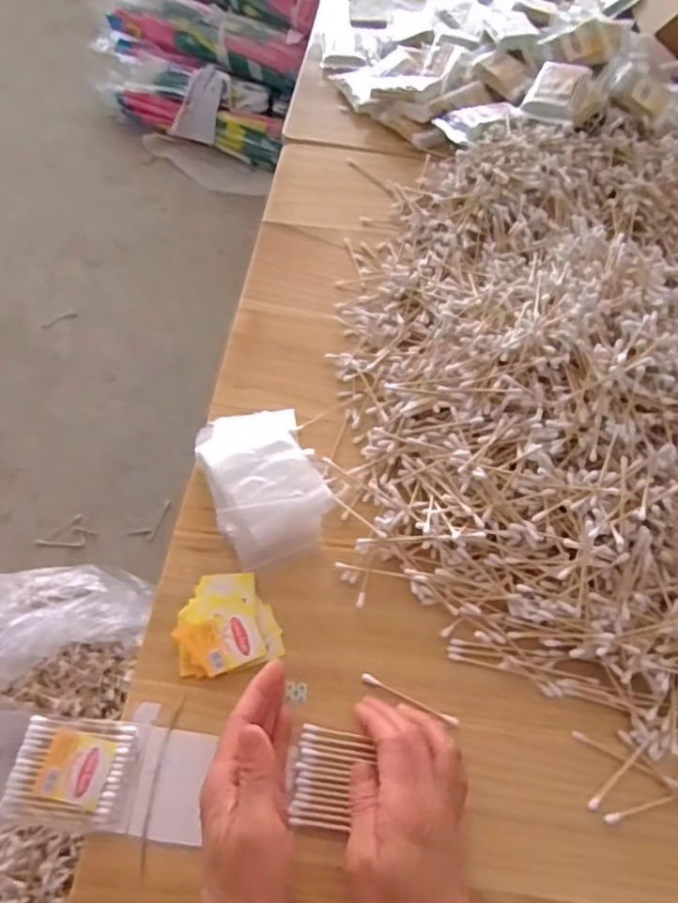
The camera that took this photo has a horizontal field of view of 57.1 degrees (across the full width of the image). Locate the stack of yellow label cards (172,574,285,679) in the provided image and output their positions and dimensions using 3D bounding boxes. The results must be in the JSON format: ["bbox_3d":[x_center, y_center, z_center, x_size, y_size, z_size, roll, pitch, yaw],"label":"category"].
[{"bbox_3d":[-0.081,0.120,0.442,0.069,0.013,0.067,-14,61,-12],"label":"stack of yellow label cards"}]

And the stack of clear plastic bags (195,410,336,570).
[{"bbox_3d":[-0.057,0.023,0.485,0.089,0.032,0.123,-18,62,-10],"label":"stack of clear plastic bags"}]

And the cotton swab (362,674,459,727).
[{"bbox_3d":[0.049,0.169,0.425,0.070,0.009,0.005,23,60,10],"label":"cotton swab"}]

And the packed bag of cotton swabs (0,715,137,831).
[{"bbox_3d":[-0.169,0.200,0.392,0.069,0.011,0.059,8,59,1],"label":"packed bag of cotton swabs"}]

